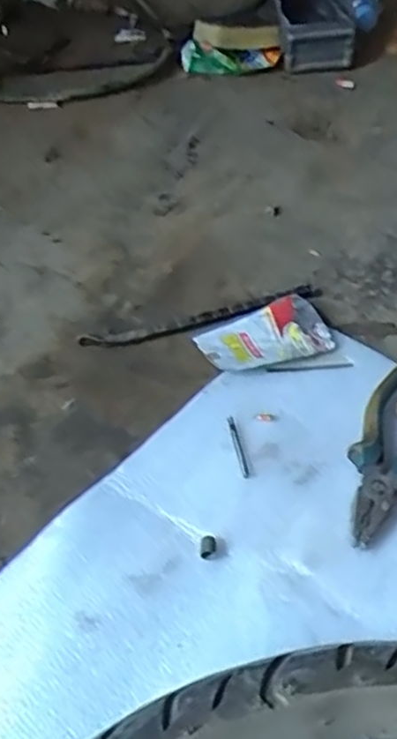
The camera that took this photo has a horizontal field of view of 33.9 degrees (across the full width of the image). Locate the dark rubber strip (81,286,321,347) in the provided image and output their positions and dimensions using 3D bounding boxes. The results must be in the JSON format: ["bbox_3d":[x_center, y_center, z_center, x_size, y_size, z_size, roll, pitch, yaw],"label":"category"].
[{"bbox_3d":[0.009,-0.046,0.573,0.224,0.010,0.021,-14,48,-14],"label":"dark rubber strip"}]

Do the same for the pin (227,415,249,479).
[{"bbox_3d":[0.029,0.055,0.471,0.006,0.004,0.053,-7,47,-8],"label":"pin"}]

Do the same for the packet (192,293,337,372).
[{"bbox_3d":[0.056,-0.029,0.555,0.107,0.012,0.063,-17,49,-16],"label":"packet"}]

